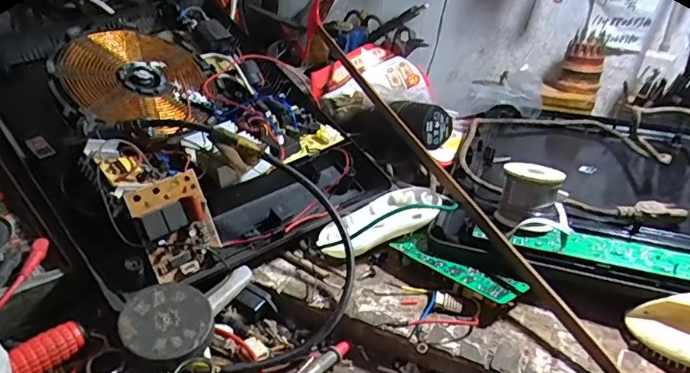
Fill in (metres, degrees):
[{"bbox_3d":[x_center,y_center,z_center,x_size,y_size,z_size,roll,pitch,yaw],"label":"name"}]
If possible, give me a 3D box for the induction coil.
[{"bbox_3d":[-0.202,-0.106,0.495,0.129,0.013,0.152,28,41,-7],"label":"induction coil"}]

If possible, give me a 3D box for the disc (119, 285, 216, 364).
[{"bbox_3d":[-0.117,0.088,0.333,0.057,0.007,0.054,7,43,-7],"label":"disc"}]

